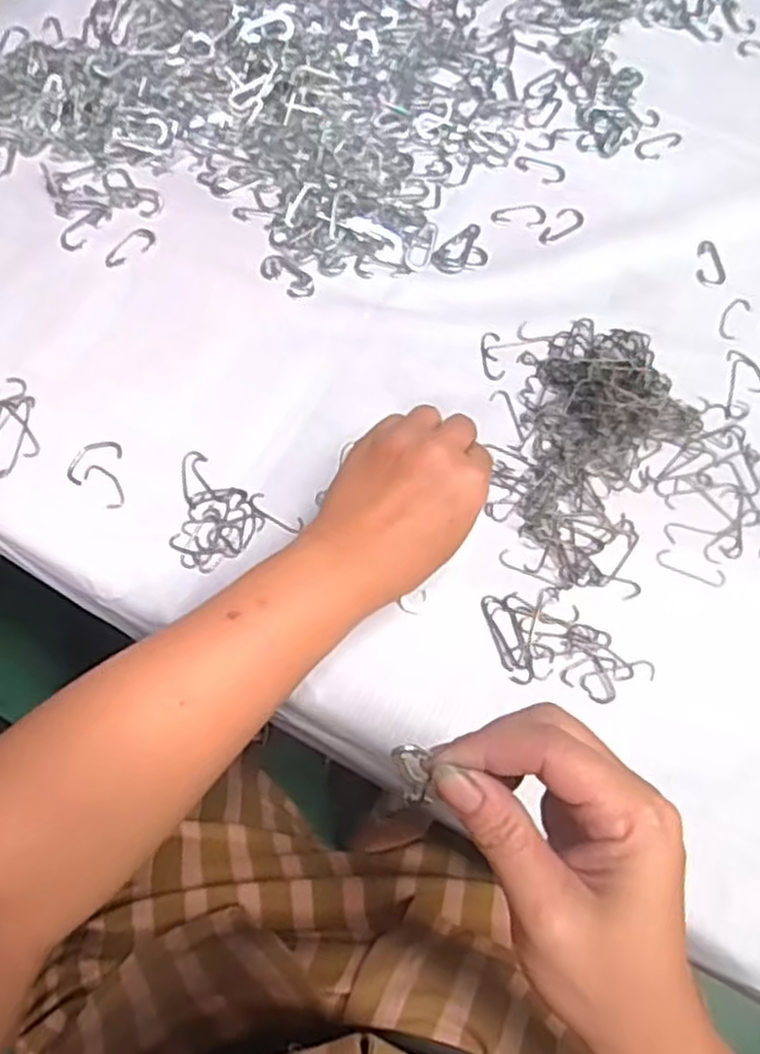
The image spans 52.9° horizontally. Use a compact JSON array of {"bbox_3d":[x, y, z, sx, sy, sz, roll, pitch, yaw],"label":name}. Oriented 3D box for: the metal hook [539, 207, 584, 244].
[{"bbox_3d":[0.125,-0.205,0.520,0.018,0.004,0.038,37,73,12],"label":"metal hook"}]

